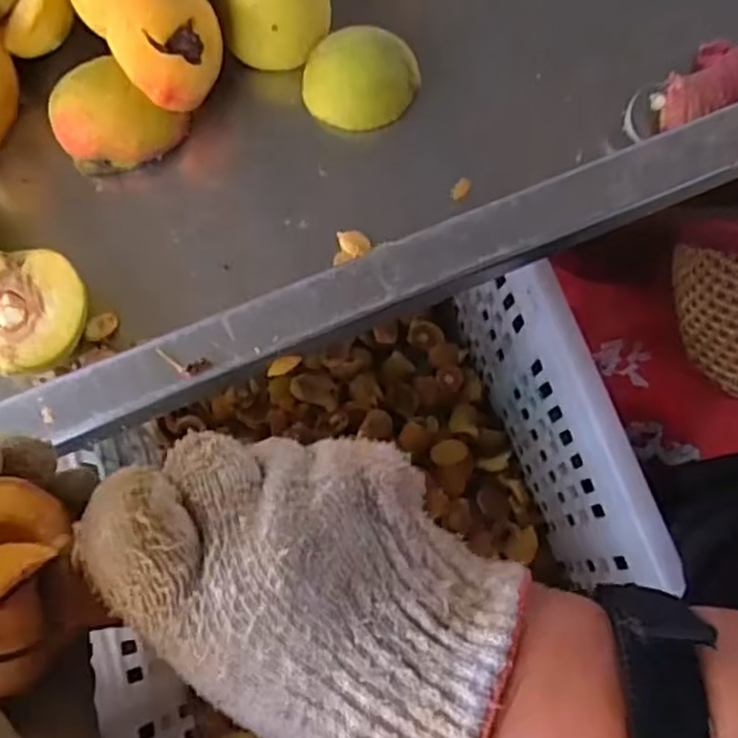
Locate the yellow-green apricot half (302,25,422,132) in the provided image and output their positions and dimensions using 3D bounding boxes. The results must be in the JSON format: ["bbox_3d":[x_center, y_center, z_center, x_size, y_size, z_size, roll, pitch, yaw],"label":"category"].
[{"bbox_3d":[-0.005,-0.150,0.373,0.058,0.023,0.046,-4,75,1],"label":"yellow-green apricot half"}]

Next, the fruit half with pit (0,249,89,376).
[{"bbox_3d":[-0.160,-0.023,0.340,0.060,0.040,0.057,-1,75,2],"label":"fruit half with pit"}]

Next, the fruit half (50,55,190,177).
[{"bbox_3d":[-0.127,-0.128,0.368,0.062,0.034,0.043,-8,74,0],"label":"fruit half"}]

